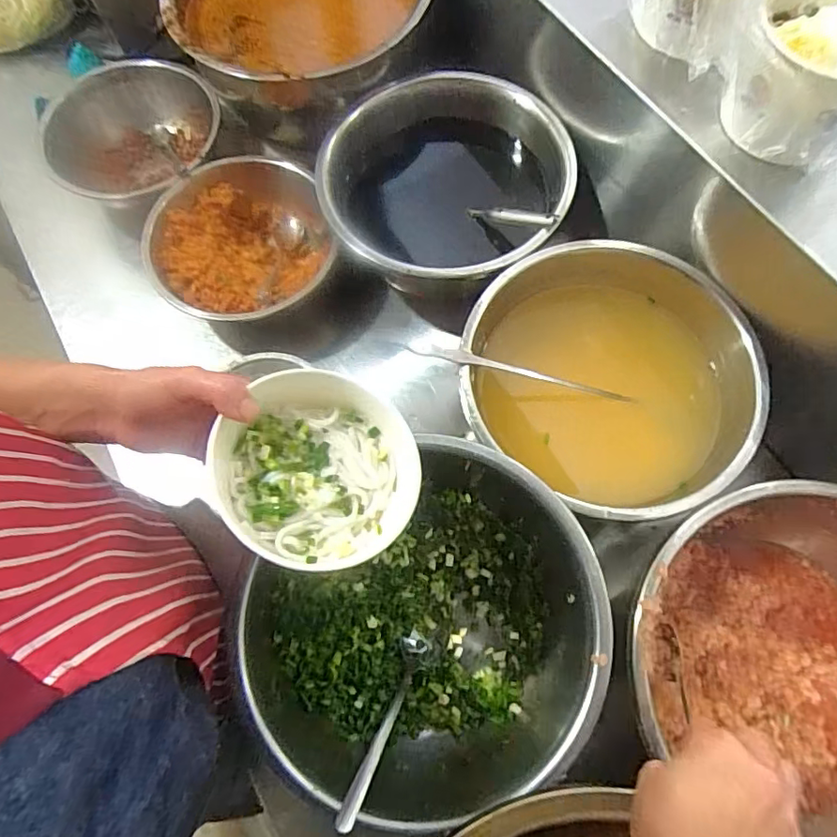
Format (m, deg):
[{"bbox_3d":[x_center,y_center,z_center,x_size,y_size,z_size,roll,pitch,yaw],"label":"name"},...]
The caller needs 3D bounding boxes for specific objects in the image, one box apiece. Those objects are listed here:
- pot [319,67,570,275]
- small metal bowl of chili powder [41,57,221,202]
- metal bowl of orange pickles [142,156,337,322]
[{"bbox_3d":[0.034,-0.248,0.649,0.269,0.174,0.271,-1,70,2],"label":"pot"},{"bbox_3d":[-0.336,-0.350,0.696,0.184,0.099,0.200,-1,70,2],"label":"small metal bowl of chili powder"},{"bbox_3d":[-0.205,-0.197,0.637,0.195,0.069,0.208,-1,70,2],"label":"metal bowl of orange pickles"}]

